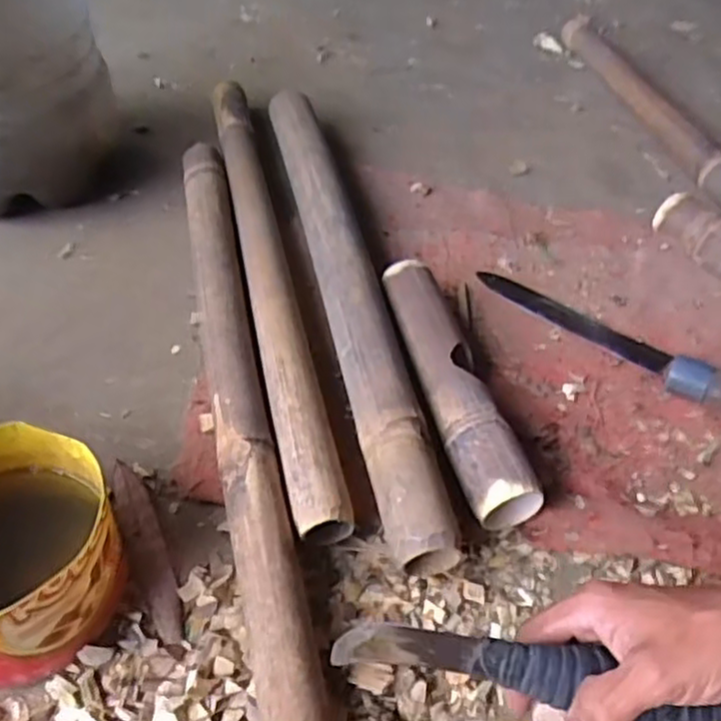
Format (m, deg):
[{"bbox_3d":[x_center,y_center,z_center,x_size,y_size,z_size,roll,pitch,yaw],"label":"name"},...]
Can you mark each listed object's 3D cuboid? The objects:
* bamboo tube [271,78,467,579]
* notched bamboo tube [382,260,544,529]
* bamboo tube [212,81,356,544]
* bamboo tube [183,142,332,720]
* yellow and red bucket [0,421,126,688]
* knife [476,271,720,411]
[{"bbox_3d":[-0.020,-0.095,0.734,0.061,0.065,0.658,-8,51,-11],"label":"bamboo tube"},{"bbox_3d":[0.079,0.020,0.644,0.058,0.060,0.274,-11,52,-13],"label":"notched bamboo tube"},{"bbox_3d":[-0.096,-0.109,0.743,0.054,0.056,0.649,-8,51,-11],"label":"bamboo tube"},{"bbox_3d":[-0.112,0.008,0.647,0.052,0.051,0.653,-8,51,-11],"label":"bamboo tube"},{"bbox_3d":[-0.251,0.137,0.497,0.153,0.095,0.149,2,50,-3],"label":"yellow and red bucket"},{"bbox_3d":[0.261,-0.024,0.714,0.328,0.037,0.055,31,55,20],"label":"knife"}]

